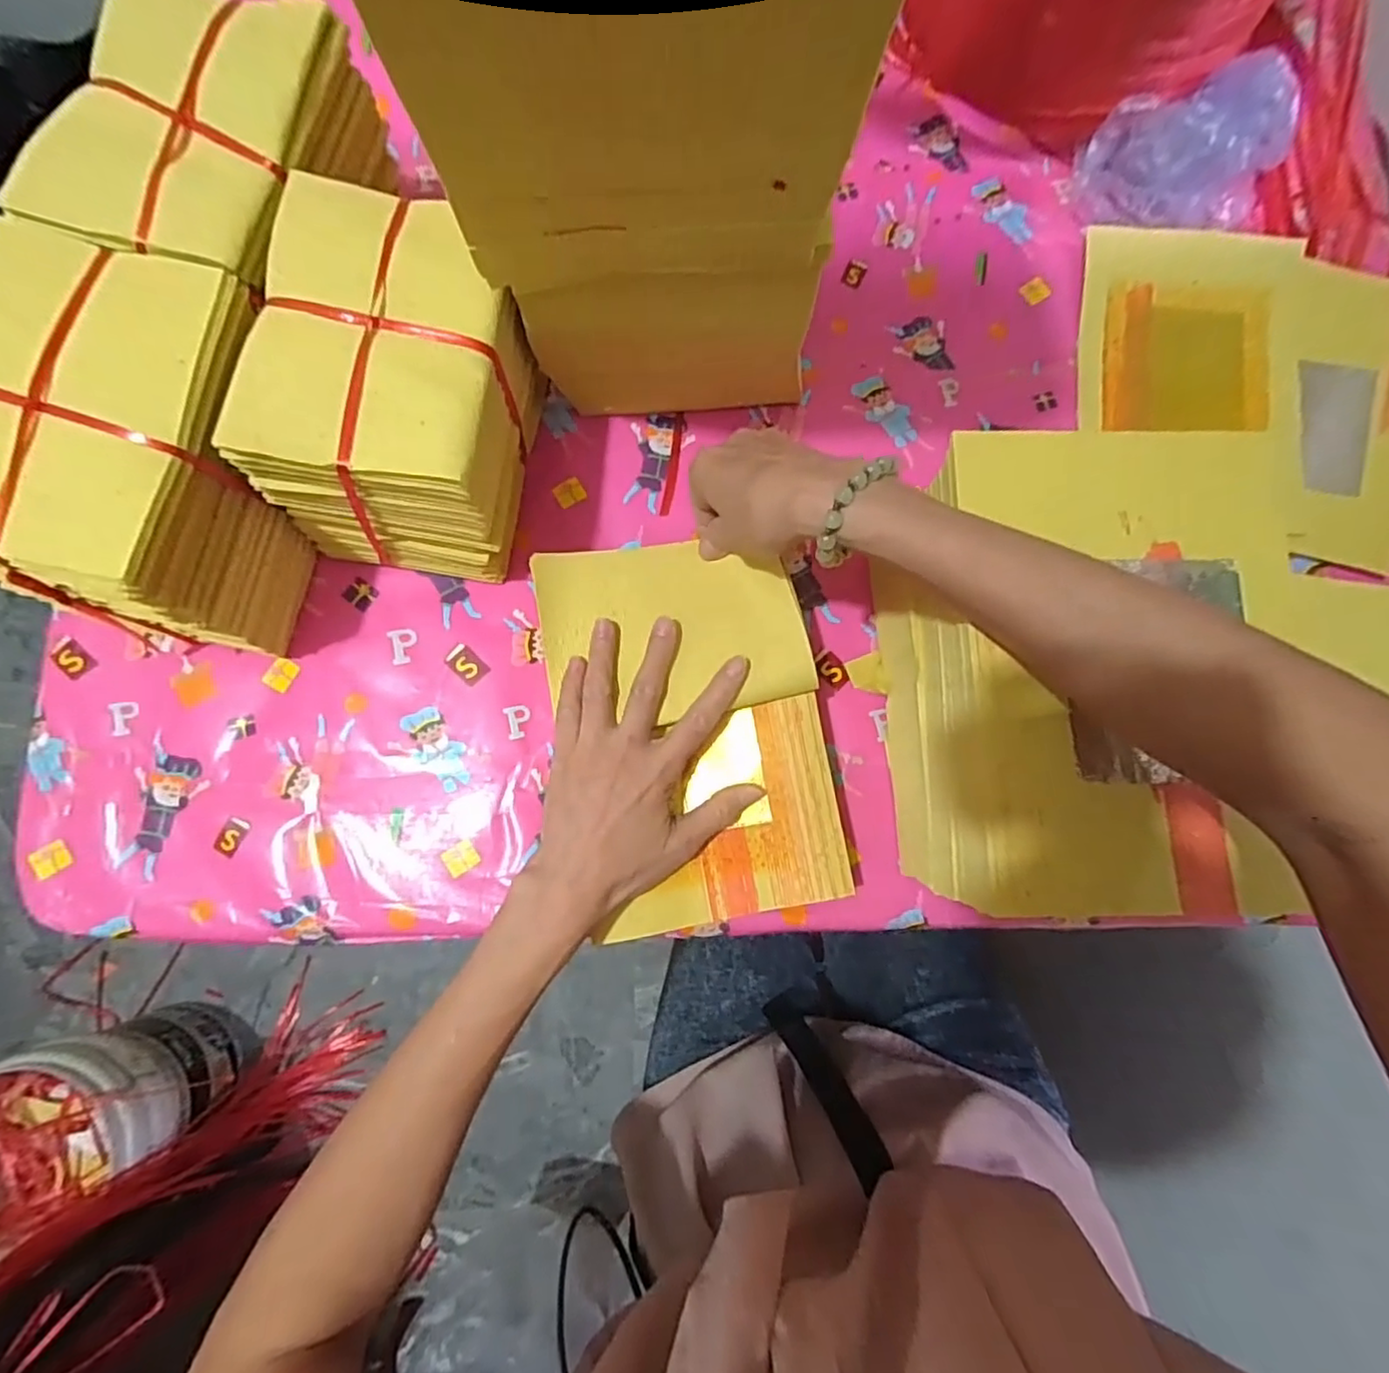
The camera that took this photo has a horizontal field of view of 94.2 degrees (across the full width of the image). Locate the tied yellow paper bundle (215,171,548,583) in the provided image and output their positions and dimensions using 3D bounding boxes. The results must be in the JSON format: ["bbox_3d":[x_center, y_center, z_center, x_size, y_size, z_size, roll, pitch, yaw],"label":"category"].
[{"bbox_3d":[-0.167,-0.164,0.389,0.123,0.136,0.161,11,81,-2],"label":"tied yellow paper bundle"}]

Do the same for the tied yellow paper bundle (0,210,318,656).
[{"bbox_3d":[-0.297,-0.123,0.369,0.115,0.145,0.173,15,81,-1],"label":"tied yellow paper bundle"}]

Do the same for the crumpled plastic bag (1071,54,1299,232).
[{"bbox_3d":[0.377,-0.399,0.486,0.144,0.078,0.088,-18,83,-6],"label":"crumpled plastic bag"}]

